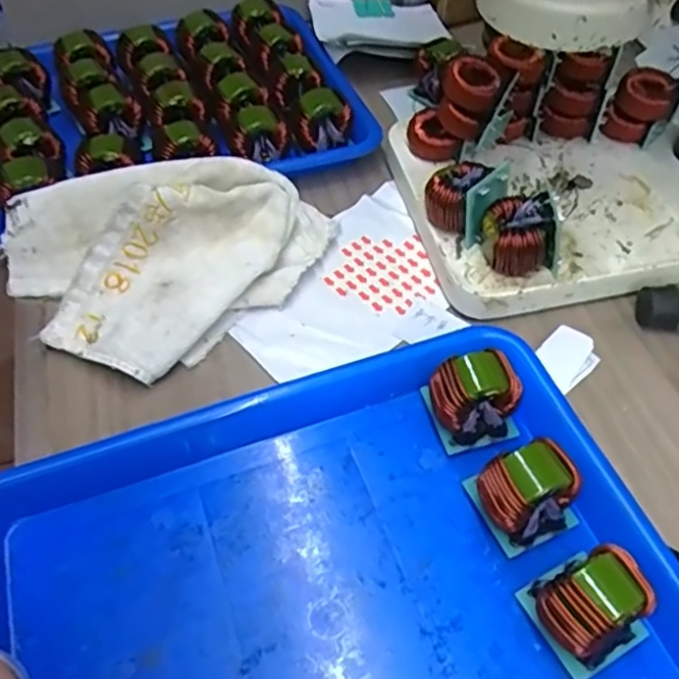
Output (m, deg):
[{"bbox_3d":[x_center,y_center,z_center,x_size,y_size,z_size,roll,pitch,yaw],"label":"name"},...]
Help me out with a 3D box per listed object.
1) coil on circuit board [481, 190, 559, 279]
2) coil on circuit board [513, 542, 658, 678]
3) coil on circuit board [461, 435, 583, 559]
[{"bbox_3d":[0.115,-0.068,0.423,0.039,0.045,0.045,-15,54,-11],"label":"coil on circuit board"},{"bbox_3d":[0.116,0.124,0.306,0.046,0.047,0.046,-24,56,-17],"label":"coil on circuit board"},{"bbox_3d":[0.096,0.079,0.342,0.042,0.047,0.044,-21,55,-15],"label":"coil on circuit board"}]

